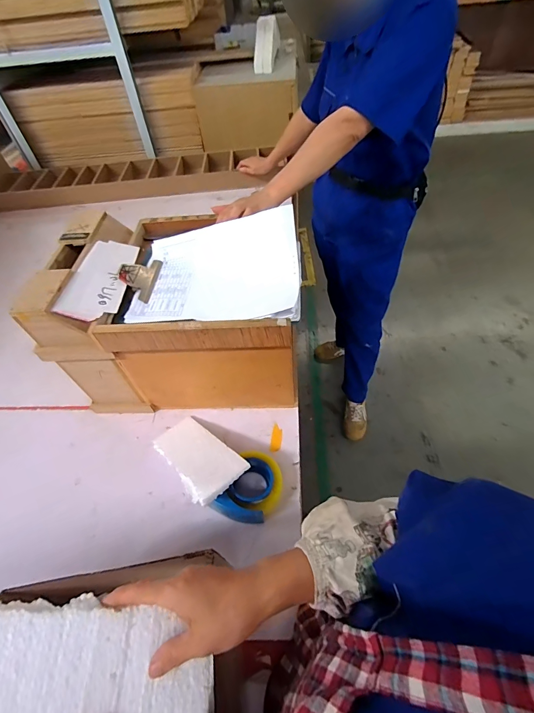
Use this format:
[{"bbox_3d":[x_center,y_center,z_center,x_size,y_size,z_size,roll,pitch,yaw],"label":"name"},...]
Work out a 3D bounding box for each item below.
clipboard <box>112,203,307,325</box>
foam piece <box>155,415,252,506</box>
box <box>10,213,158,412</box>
[{"bbox_3d":[-0.100,-0.151,0.610,0.317,0.049,0.217,-3,65,12],"label":"clipboard"},{"bbox_3d":[-0.136,0.185,0.651,0.103,0.022,0.231,-37,35,-22],"label":"foam piece"},{"bbox_3d":[-0.335,-0.086,0.739,0.135,0.319,0.300,-1,52,3],"label":"box"}]

